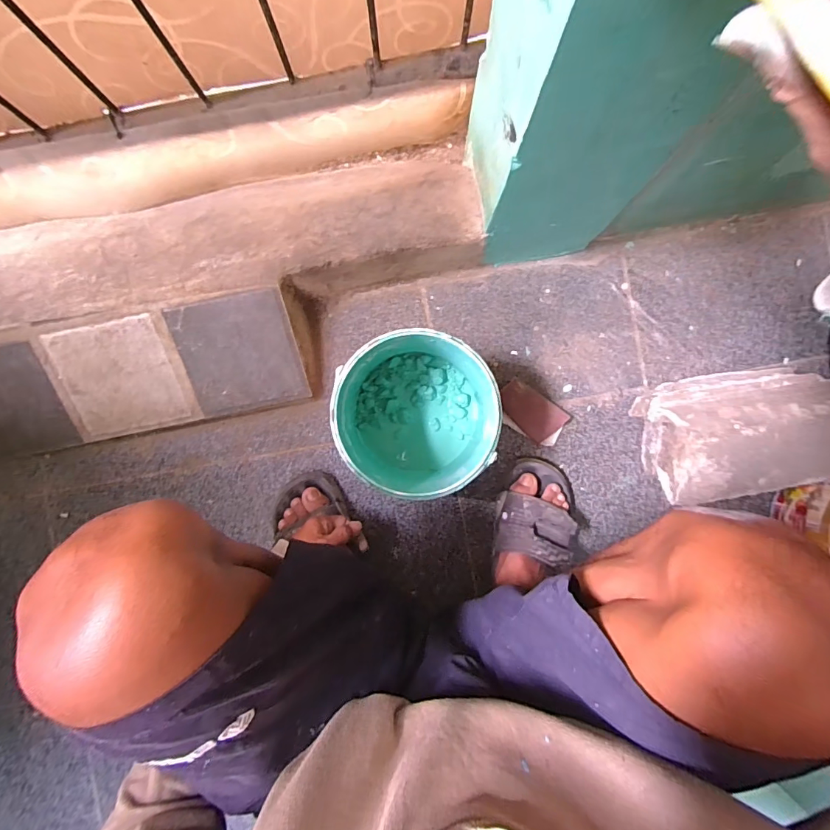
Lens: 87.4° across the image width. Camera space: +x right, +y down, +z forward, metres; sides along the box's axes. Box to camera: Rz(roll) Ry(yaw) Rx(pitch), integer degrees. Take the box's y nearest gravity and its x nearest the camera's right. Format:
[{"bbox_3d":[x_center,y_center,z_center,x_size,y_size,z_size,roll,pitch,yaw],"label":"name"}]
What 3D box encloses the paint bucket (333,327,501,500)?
[{"bbox_3d":[0.002,-0.005,0.560,0.179,0.188,0.185,0,92,-1],"label":"paint bucket"}]

